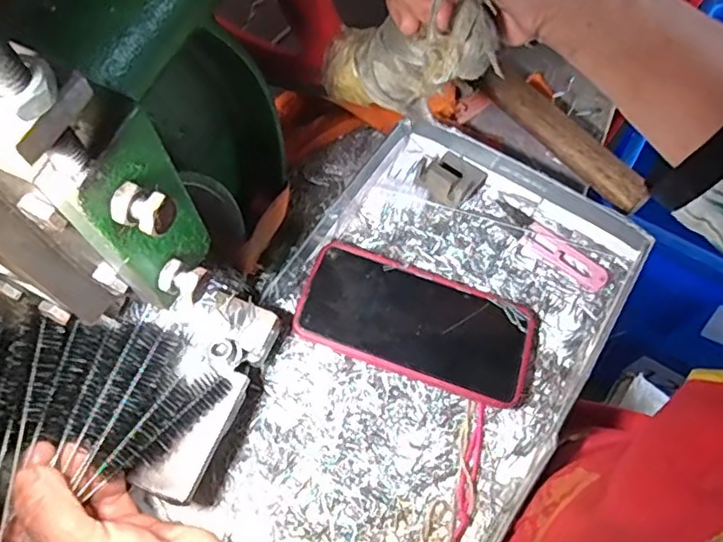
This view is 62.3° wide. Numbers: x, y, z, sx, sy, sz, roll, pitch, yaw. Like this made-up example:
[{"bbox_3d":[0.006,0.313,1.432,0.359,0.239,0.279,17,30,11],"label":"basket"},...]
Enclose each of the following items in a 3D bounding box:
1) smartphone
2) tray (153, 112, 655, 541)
[{"bbox_3d":[0.040,0.036,0.417,0.163,0.013,0.079,18,63,0],"label":"smartphone"},{"bbox_3d":[0.035,0.059,0.412,0.210,0.036,0.340,31,69,13],"label":"tray"}]

